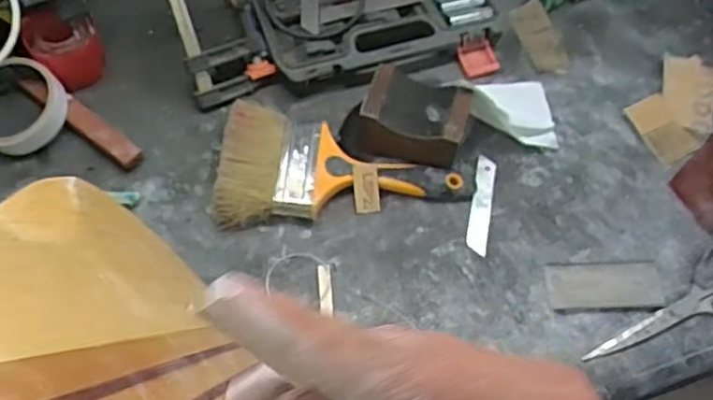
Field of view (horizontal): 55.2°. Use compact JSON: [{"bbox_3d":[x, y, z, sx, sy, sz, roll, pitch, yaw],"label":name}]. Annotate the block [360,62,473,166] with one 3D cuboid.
[{"bbox_3d":[0.051,-0.077,0.631,0.100,0.050,0.080,18,65,0],"label":"block"}]

